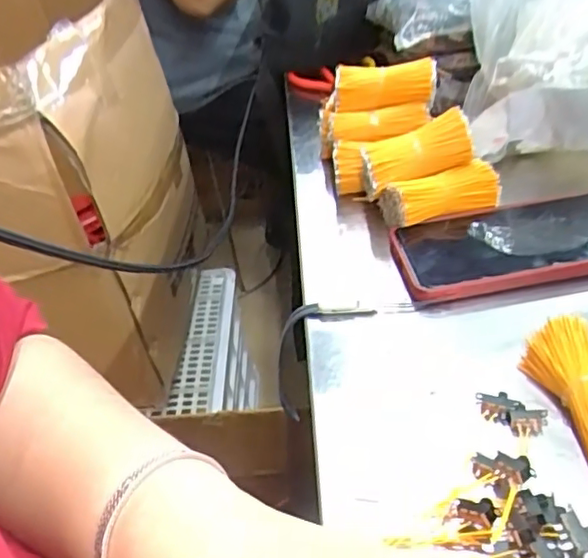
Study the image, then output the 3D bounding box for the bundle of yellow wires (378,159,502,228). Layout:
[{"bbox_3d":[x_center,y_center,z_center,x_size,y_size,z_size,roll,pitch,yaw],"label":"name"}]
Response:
[{"bbox_3d":[0.113,-0.061,0.456,0.086,0.032,0.035,-14,40,-8],"label":"bundle of yellow wires"}]

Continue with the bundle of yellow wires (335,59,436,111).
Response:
[{"bbox_3d":[0.076,-0.163,0.508,0.081,0.026,0.035,-1,40,8],"label":"bundle of yellow wires"}]

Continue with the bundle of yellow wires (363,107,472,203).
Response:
[{"bbox_3d":[0.093,-0.093,0.457,0.084,0.033,0.034,-25,41,3],"label":"bundle of yellow wires"}]

